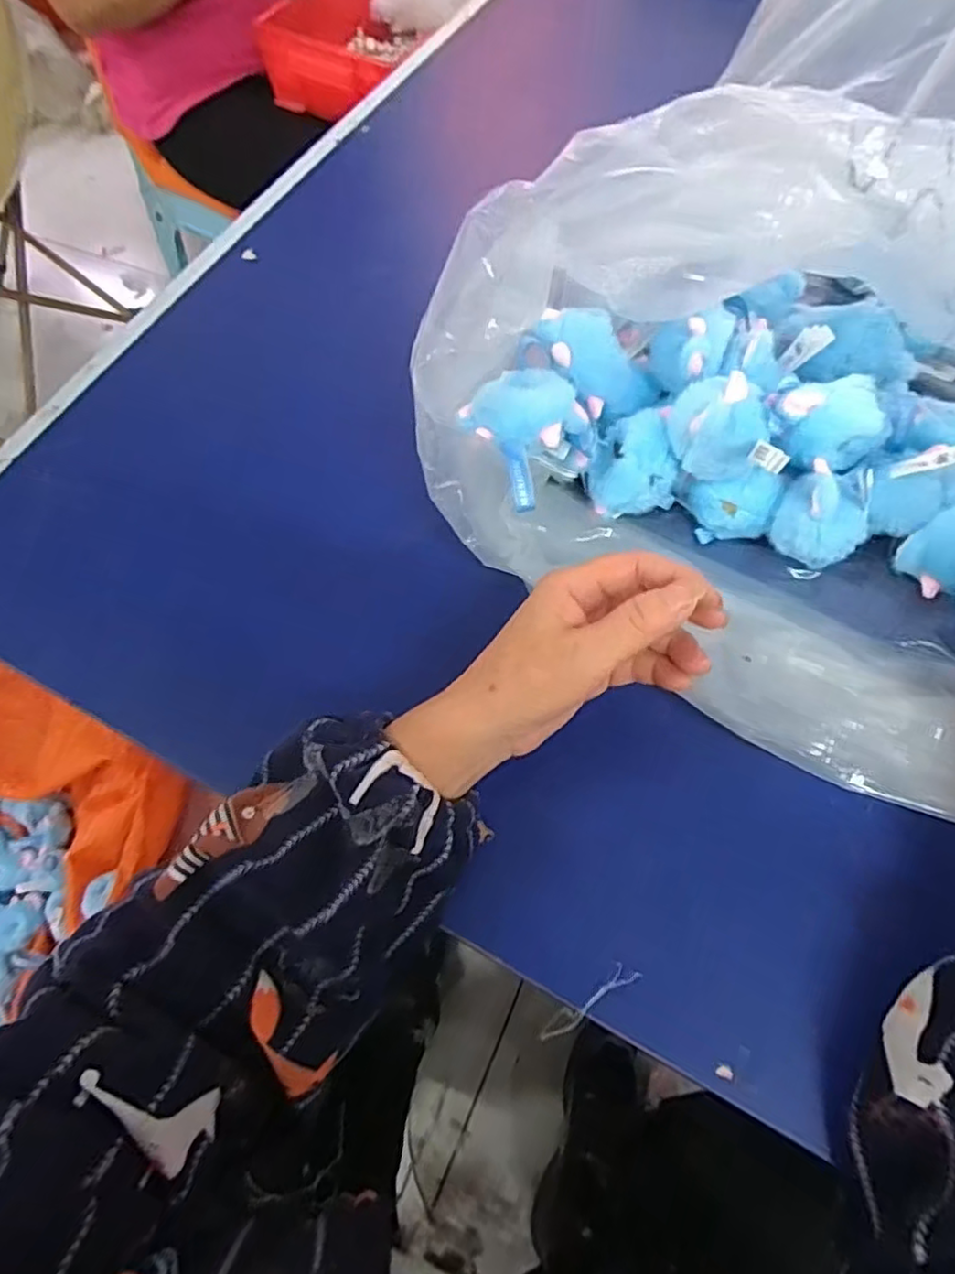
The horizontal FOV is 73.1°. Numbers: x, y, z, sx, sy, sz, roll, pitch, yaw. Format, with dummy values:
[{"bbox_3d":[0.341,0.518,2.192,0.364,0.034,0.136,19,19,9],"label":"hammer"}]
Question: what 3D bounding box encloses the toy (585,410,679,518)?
[{"bbox_3d":[0.093,-0.103,0.394,0.044,0.053,0.048,-1,65,2],"label":"toy"}]

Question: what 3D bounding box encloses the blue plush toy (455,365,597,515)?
[{"bbox_3d":[0.022,-0.116,0.370,0.071,0.038,0.079,34,70,16],"label":"blue plush toy"}]

